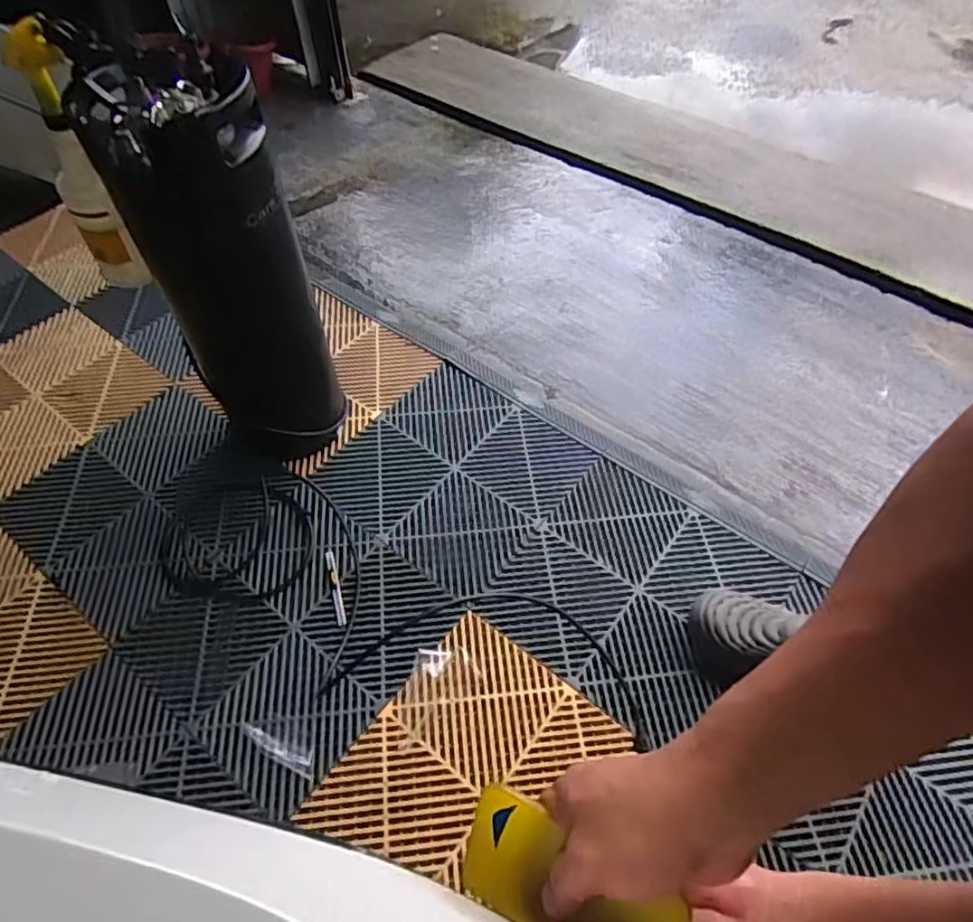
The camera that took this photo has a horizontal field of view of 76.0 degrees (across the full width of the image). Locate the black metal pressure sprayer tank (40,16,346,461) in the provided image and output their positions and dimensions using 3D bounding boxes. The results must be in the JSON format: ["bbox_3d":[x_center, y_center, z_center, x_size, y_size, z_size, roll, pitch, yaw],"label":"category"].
[{"bbox_3d":[-0.387,-0.254,0.958,0.203,0.616,0.182,-31,60,-20],"label":"black metal pressure sprayer tank"}]

